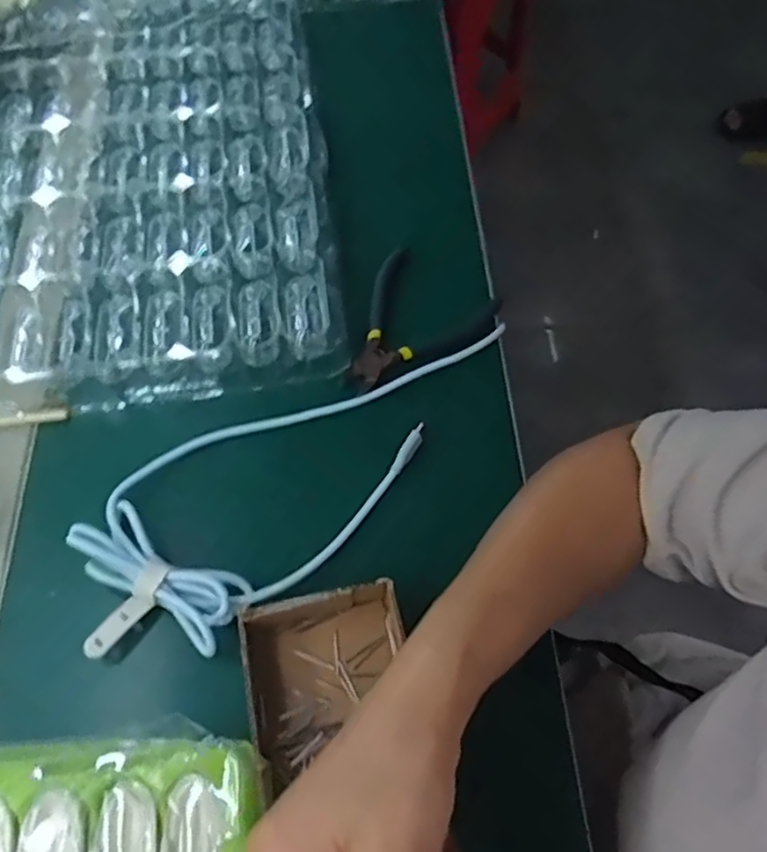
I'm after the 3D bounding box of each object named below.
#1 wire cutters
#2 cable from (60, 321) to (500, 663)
[{"bbox_3d":[0.021,-0.066,0.449,0.085,0.015,0.119,25,63,11],"label":"wire cutters"},{"bbox_3d":[-0.047,0.008,0.388,0.108,0.035,0.300,41,67,18],"label":"cable"}]

